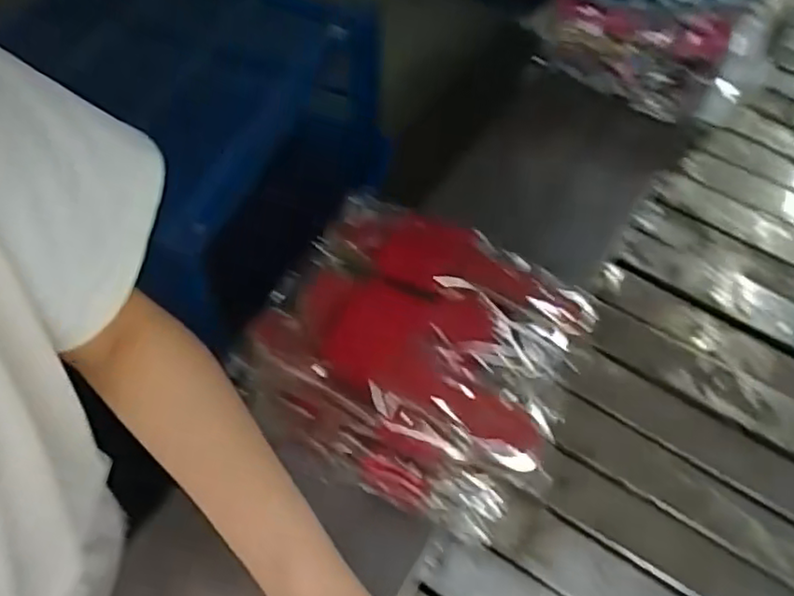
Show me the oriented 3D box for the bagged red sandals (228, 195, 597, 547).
[{"bbox_3d":[0.017,0.052,0.605,0.261,0.121,0.236,20,57,11],"label":"bagged red sandals"}]

